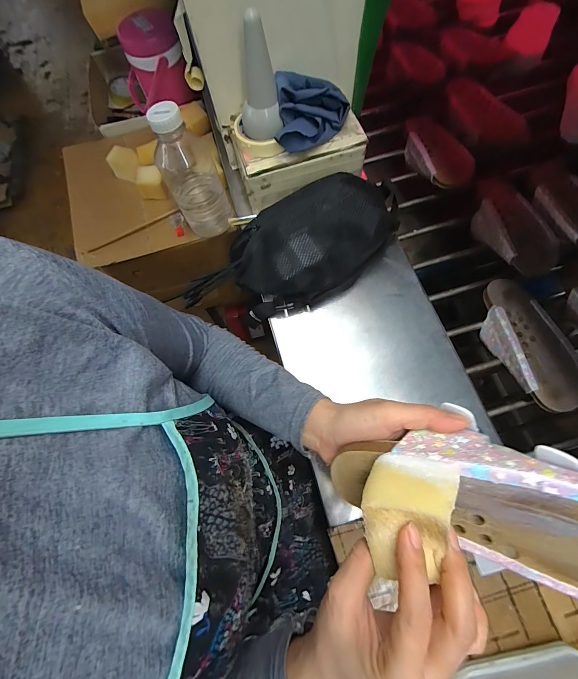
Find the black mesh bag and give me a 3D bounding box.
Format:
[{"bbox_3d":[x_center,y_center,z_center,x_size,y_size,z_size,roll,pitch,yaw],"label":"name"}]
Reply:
[{"bbox_3d":[0.011,-0.124,0.466,0.337,0.083,0.139,-31,70,-9],"label":"black mesh bag"}]

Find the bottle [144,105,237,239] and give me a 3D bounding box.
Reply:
[{"bbox_3d":[-0.167,-0.286,0.562,0.093,0.223,0.075,-26,70,-7],"label":"bottle"}]

